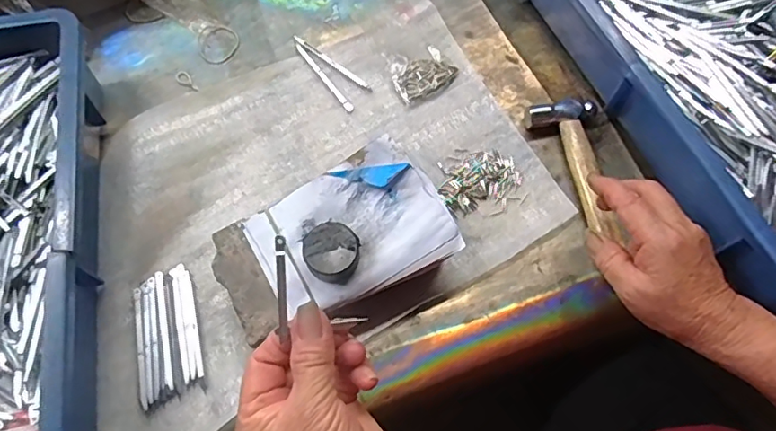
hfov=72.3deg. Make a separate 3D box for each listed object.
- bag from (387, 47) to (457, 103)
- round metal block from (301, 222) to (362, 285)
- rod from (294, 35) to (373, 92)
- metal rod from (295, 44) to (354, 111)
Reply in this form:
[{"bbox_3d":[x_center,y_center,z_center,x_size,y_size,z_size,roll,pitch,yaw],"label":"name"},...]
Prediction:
[{"bbox_3d":[0.033,-0.132,0.486,0.058,0.021,0.040,-25,70,-9],"label":"bag"},{"bbox_3d":[-0.040,0.027,0.375,0.039,0.021,0.038,0,69,1],"label":"round metal block"},{"bbox_3d":[-0.052,-0.143,0.496,0.095,0.004,0.007,37,74,14],"label":"rod"},{"bbox_3d":[-0.059,-0.128,0.490,0.007,0.004,0.089,-35,72,-12],"label":"metal rod"}]

